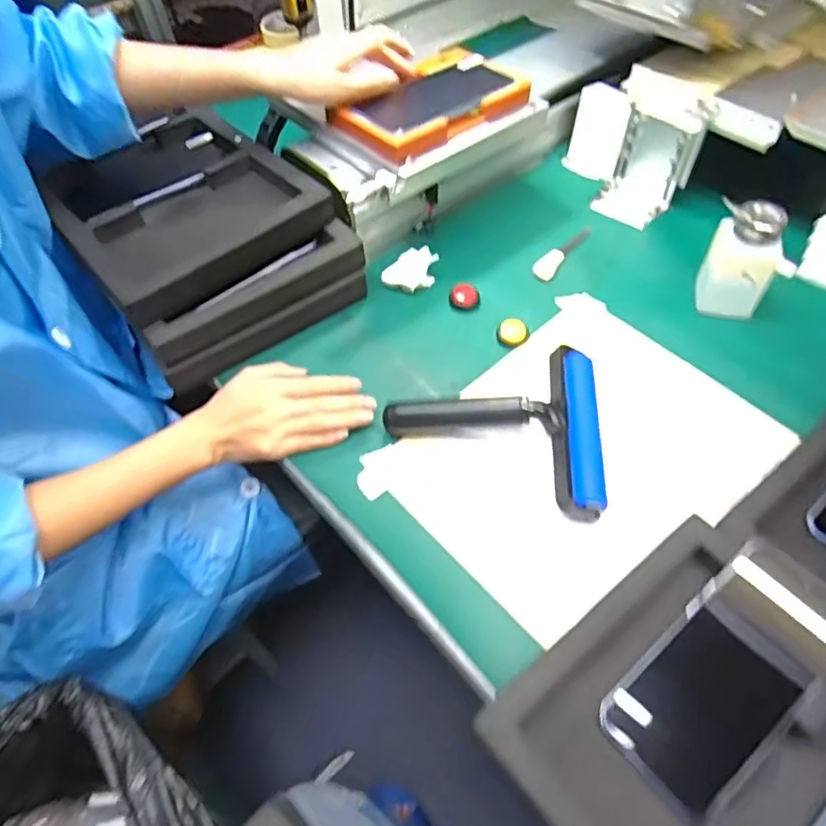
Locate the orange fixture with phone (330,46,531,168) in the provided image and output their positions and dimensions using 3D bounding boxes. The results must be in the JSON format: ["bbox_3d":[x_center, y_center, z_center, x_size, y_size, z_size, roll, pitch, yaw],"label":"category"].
[{"bbox_3d":[0.018,-0.316,0.596,0.193,0.027,0.107,-36,61,-22],"label":"orange fixture with phone"}]

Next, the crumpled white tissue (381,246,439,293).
[{"bbox_3d":[0.002,-0.154,0.634,0.046,0.010,0.066,30,61,21],"label":"crumpled white tissue"}]

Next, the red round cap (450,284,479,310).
[{"bbox_3d":[0.055,-0.123,0.618,0.030,0.005,0.033,-1,54,1],"label":"red round cap"}]

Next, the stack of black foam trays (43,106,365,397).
[{"bbox_3d":[-0.219,-0.184,0.615,0.225,0.094,0.287,-35,61,-21],"label":"stack of black foam trays"}]

